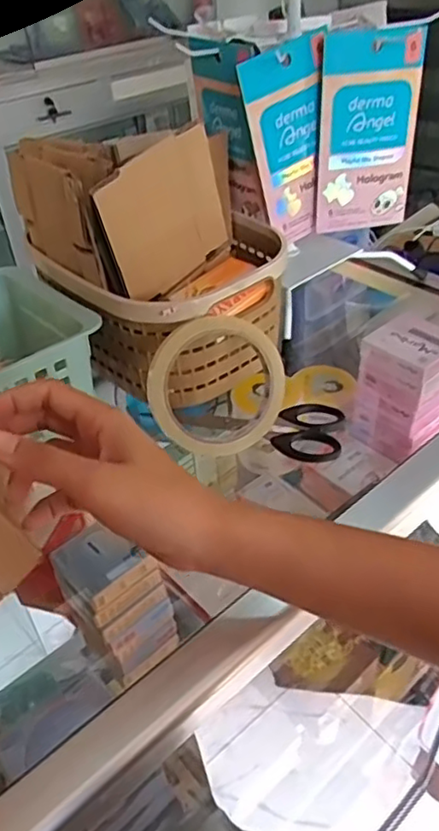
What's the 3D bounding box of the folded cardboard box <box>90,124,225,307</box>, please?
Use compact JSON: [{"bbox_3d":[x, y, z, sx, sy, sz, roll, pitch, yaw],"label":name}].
[{"bbox_3d":[-0.036,-0.140,0.445,0.005,0.099,0.100,29,61,34],"label":"folded cardboard box"}]

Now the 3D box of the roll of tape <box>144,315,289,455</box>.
[{"bbox_3d":[-0.001,-0.021,0.442,0.098,0.093,0.015,-11,11,-13],"label":"roll of tape"}]

